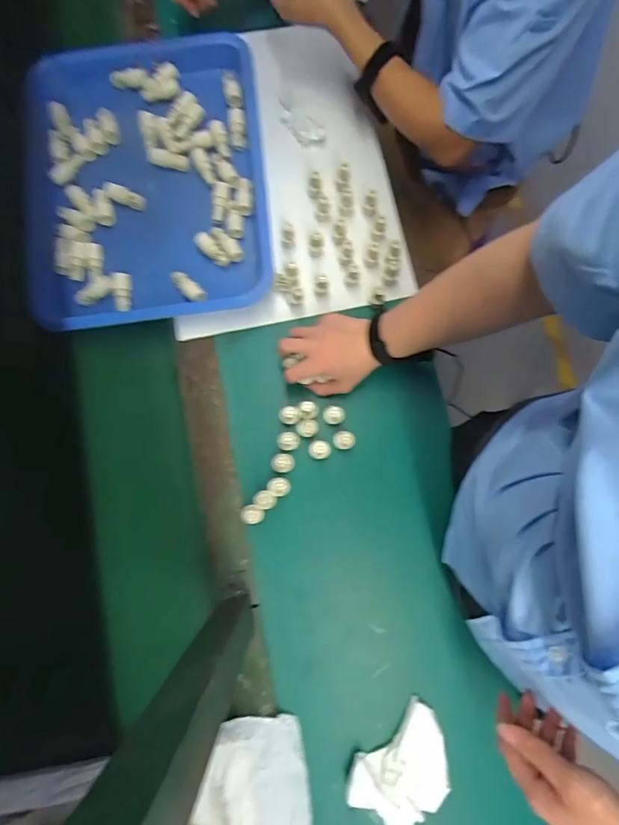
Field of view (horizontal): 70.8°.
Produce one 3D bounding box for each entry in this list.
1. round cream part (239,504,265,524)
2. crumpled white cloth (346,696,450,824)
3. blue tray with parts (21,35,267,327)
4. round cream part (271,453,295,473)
[{"bbox_3d":[-0.073,0.132,0.566,0.029,0.026,0.024,-1,81,-1],"label":"round cream part"},{"bbox_3d":[0.119,0.431,0.517,0.130,0.025,0.102,-41,83,-7],"label":"crumpled white cloth"},{"bbox_3d":[-0.244,-0.330,0.629,0.346,0.049,0.418,-6,81,-2],"label":"blue tray with parts"},{"bbox_3d":[-0.035,0.068,0.581,0.031,0.026,0.024,11,81,1],"label":"round cream part"}]

